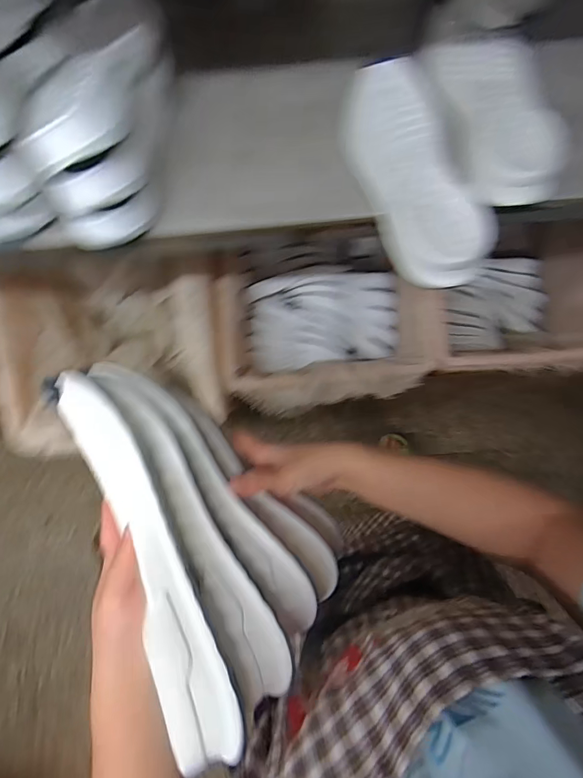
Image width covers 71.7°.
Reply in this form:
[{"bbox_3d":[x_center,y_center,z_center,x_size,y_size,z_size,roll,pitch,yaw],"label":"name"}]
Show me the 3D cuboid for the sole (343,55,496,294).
[{"bbox_3d":[0.133,-0.247,0.455,0.108,0.038,0.295,-12,77,-2],"label":"sole"}]

